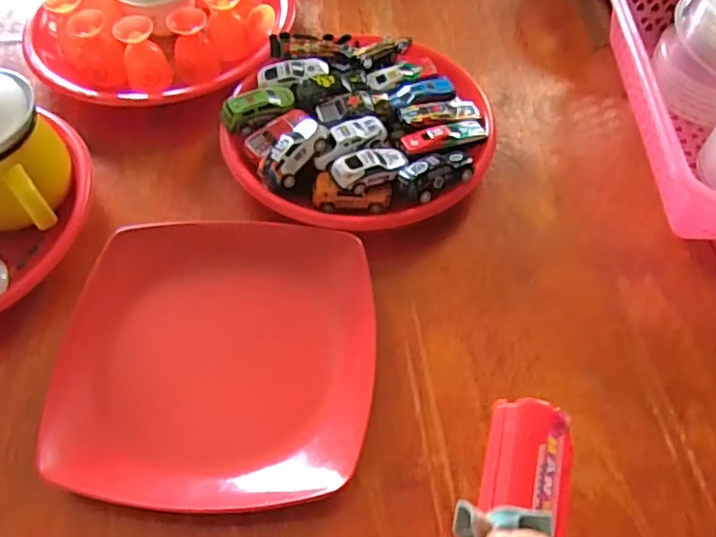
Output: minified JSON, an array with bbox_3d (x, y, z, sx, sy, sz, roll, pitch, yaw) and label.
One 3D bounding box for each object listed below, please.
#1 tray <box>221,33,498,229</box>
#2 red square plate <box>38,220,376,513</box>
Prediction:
[{"bbox_3d":[0.004,-0.122,0.539,0.215,0.048,0.197,0,56,0],"label":"tray"},{"bbox_3d":[-0.094,0.054,0.432,0.204,0.024,0.210,-2,56,0],"label":"red square plate"}]

